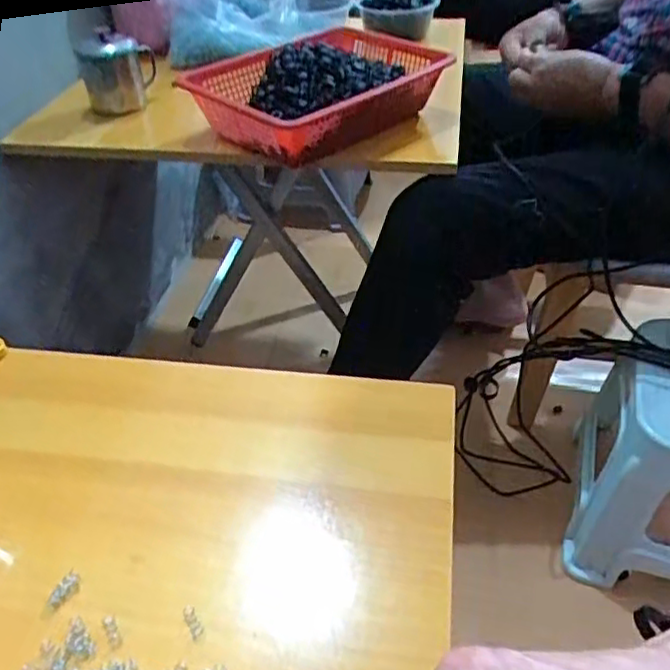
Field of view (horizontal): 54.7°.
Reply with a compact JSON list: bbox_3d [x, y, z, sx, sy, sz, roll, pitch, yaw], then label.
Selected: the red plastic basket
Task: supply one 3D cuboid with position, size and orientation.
[{"bbox_3d":[-0.022,-0.314,0.844,0.307,0.070,0.257,-27,46,-24],"label":"red plastic basket"}]

